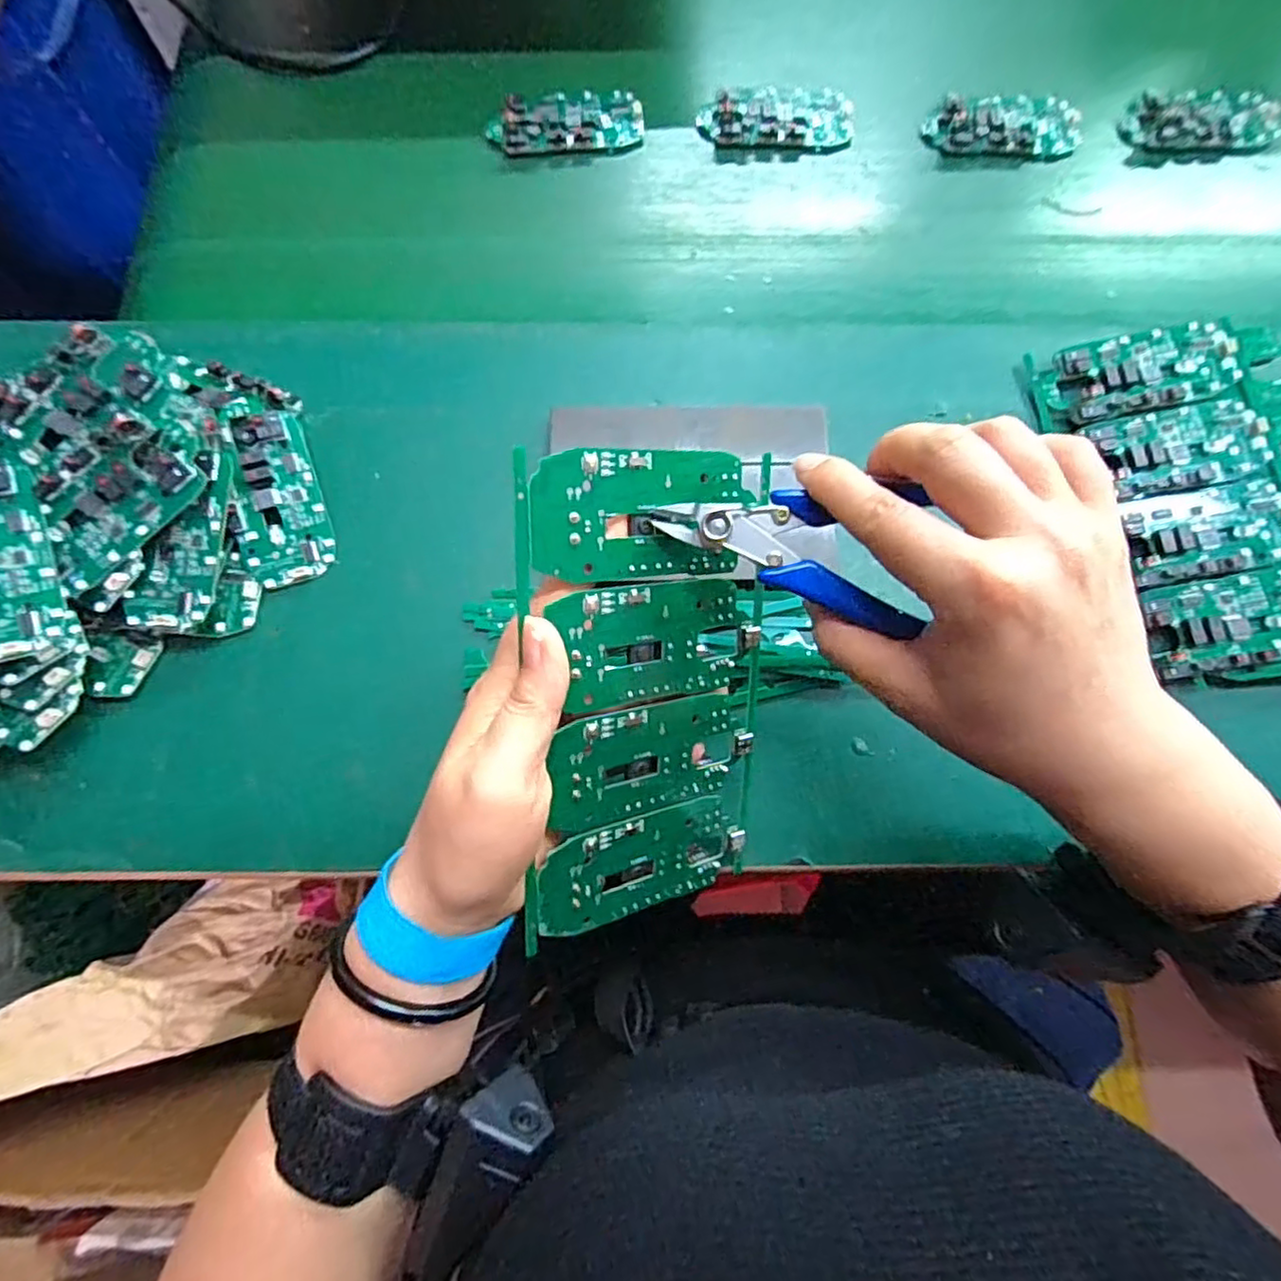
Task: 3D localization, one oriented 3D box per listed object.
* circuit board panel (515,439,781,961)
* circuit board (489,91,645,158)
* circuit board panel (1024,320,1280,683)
[{"bbox_3d":[0.003,0.023,0.261,0.105,0.004,0.186,-8,108,-31],"label":"circuit board panel"},{"bbox_3d":[-0.048,-0.335,0.425,0.096,0.013,0.049,-1,77,-1],"label":"circuit board"},{"bbox_3d":[0.310,-0.078,0.359,0.144,0.030,0.196,-7,77,-2],"label":"circuit board panel"}]

